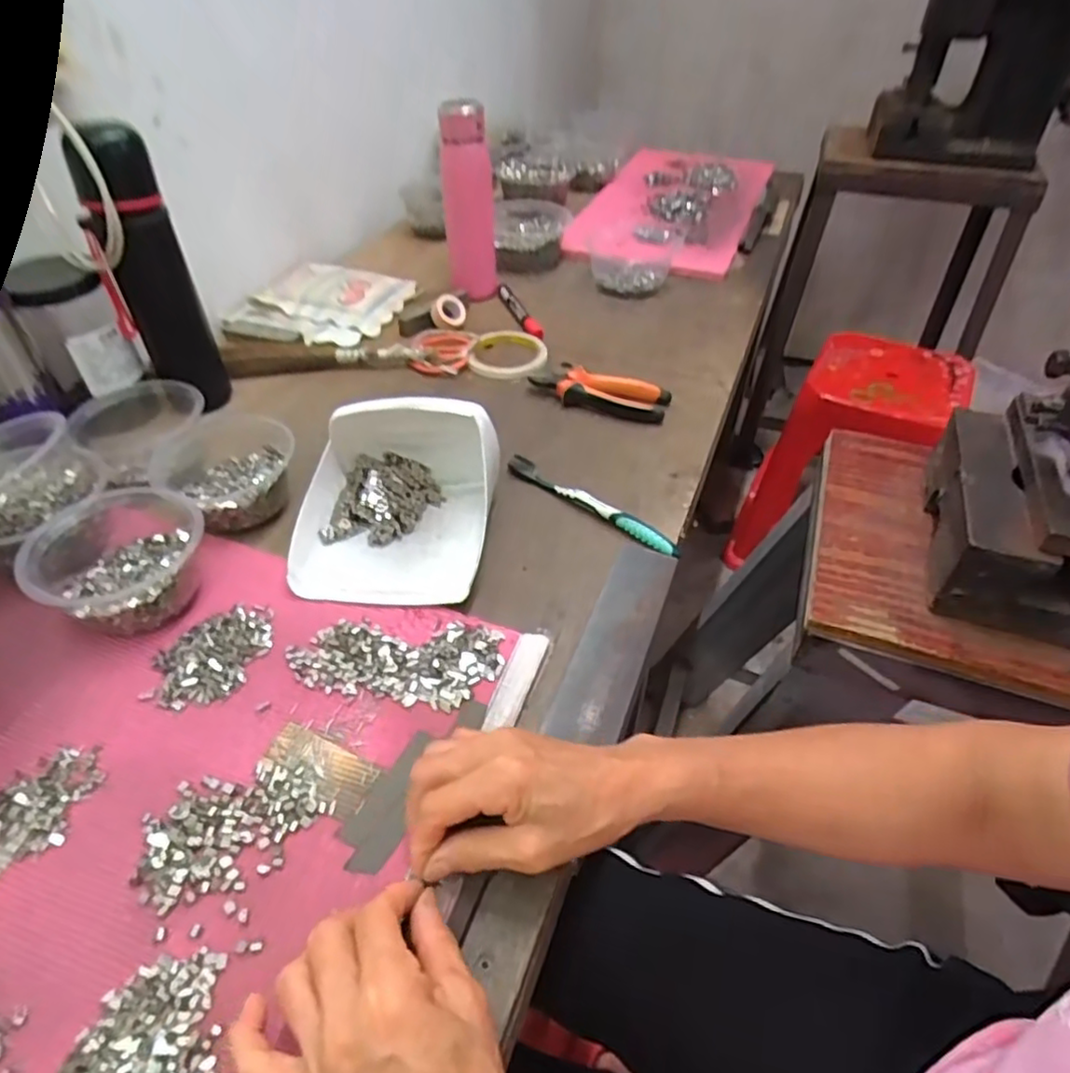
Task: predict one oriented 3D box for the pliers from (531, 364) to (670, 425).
[{"bbox_3d":[0.069,-0.159,0.716,0.146,0.026,0.055,12,45,10],"label":"pliers"}]

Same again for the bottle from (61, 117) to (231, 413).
[{"bbox_3d":[-0.355,-0.236,0.625,0.065,0.243,0.054,-16,47,-18],"label":"bottle"}]

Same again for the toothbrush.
[{"bbox_3d":[0.048,-0.029,0.592,0.181,0.017,0.014,31,51,27],"label":"toothbrush"}]

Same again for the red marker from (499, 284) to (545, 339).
[{"bbox_3d":[-0.020,-0.295,0.865,0.020,0.013,0.148,-14,46,-16],"label":"red marker"}]

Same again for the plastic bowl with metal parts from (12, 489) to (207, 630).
[{"bbox_3d":[-0.304,0.013,0.492,0.110,0.067,0.113,1,44,-1],"label":"plastic bowl with metal parts"}]

